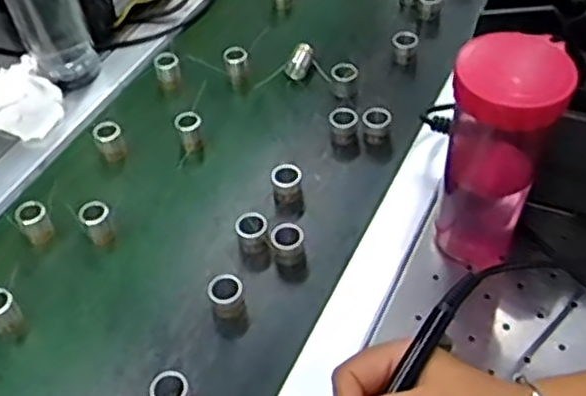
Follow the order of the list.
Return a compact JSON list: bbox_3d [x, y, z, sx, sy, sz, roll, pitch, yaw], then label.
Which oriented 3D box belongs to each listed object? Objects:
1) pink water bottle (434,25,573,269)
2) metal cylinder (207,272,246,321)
[{"bbox_3d":[0.140,-0.019,0.496,0.070,0.195,0.071,11,49,13],"label":"pink water bottle"},{"bbox_3d":[-0.049,0.074,0.522,0.025,0.030,0.024,-2,47,2],"label":"metal cylinder"}]

